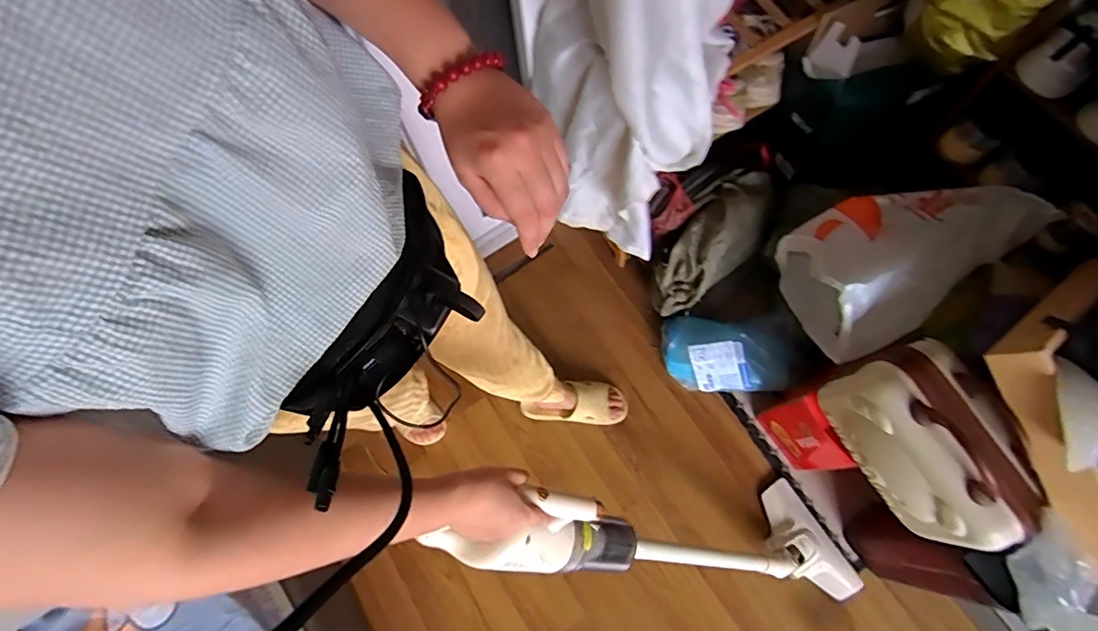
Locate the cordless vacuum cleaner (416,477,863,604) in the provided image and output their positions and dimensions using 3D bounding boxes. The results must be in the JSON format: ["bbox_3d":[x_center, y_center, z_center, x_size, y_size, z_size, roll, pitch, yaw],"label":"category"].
[{"bbox_3d":[0.270,0.375,0.917,0.129,0.996,0.209,-11,65,46],"label":"cordless vacuum cleaner"}]

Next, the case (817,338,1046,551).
[{"bbox_3d":[0.599,0.203,0.852,0.150,0.217,0.307,-20,71,-3],"label":"case"}]

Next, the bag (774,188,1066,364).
[{"bbox_3d":[0.627,-0.110,0.995,0.369,0.225,0.254,-30,72,-6],"label":"bag"}]

